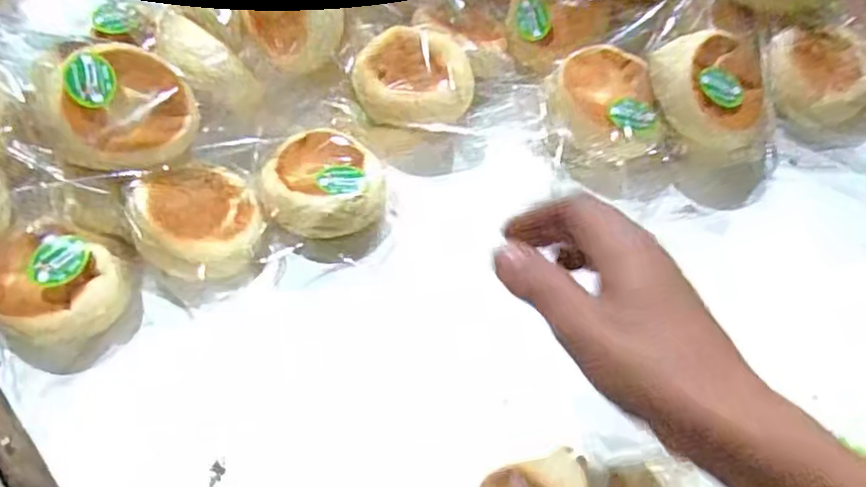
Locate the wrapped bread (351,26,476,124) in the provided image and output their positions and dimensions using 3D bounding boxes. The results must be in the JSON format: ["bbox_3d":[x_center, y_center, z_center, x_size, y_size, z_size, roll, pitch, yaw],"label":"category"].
[{"bbox_3d":[-0.015,-0.135,0.525,0.091,0.036,0.087,-3,55,-3],"label":"wrapped bread"}]

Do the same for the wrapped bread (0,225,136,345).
[{"bbox_3d":[-0.251,0.024,0.438,0.083,0.052,0.077,1,55,-2],"label":"wrapped bread"}]

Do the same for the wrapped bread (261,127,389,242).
[{"bbox_3d":[-0.081,-0.043,0.499,0.084,0.041,0.091,1,55,-2],"label":"wrapped bread"}]

